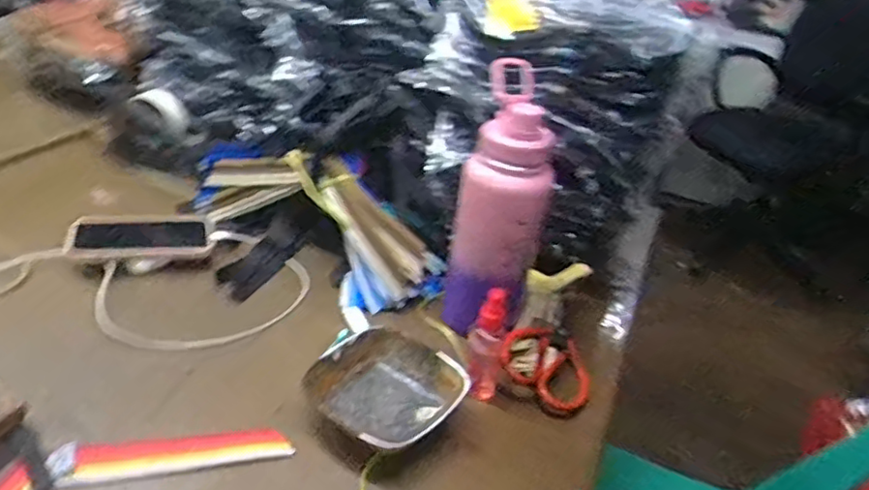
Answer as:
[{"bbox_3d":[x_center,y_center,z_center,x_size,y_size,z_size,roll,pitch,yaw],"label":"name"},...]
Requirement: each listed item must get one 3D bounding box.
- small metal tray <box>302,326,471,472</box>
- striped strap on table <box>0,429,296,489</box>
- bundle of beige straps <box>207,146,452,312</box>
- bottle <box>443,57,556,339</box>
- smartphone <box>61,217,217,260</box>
[{"bbox_3d":[-0.047,0.139,0.585,0.129,0.043,0.127,-22,42,-39],"label":"small metal tray"},{"bbox_3d":[-0.279,0.193,0.462,0.113,0.012,0.330,31,38,34],"label":"striped strap on table"},{"bbox_3d":[-0.148,-0.046,0.773,0.328,0.117,0.100,21,34,21],"label":"bundle of beige straps"},{"bbox_3d":[0.071,-0.037,0.672,0.087,0.257,0.103,10,31,4],"label":"bottle"},{"bbox_3d":[-0.339,-0.009,0.737,0.151,0.012,0.079,-2,36,-21],"label":"smartphone"}]

